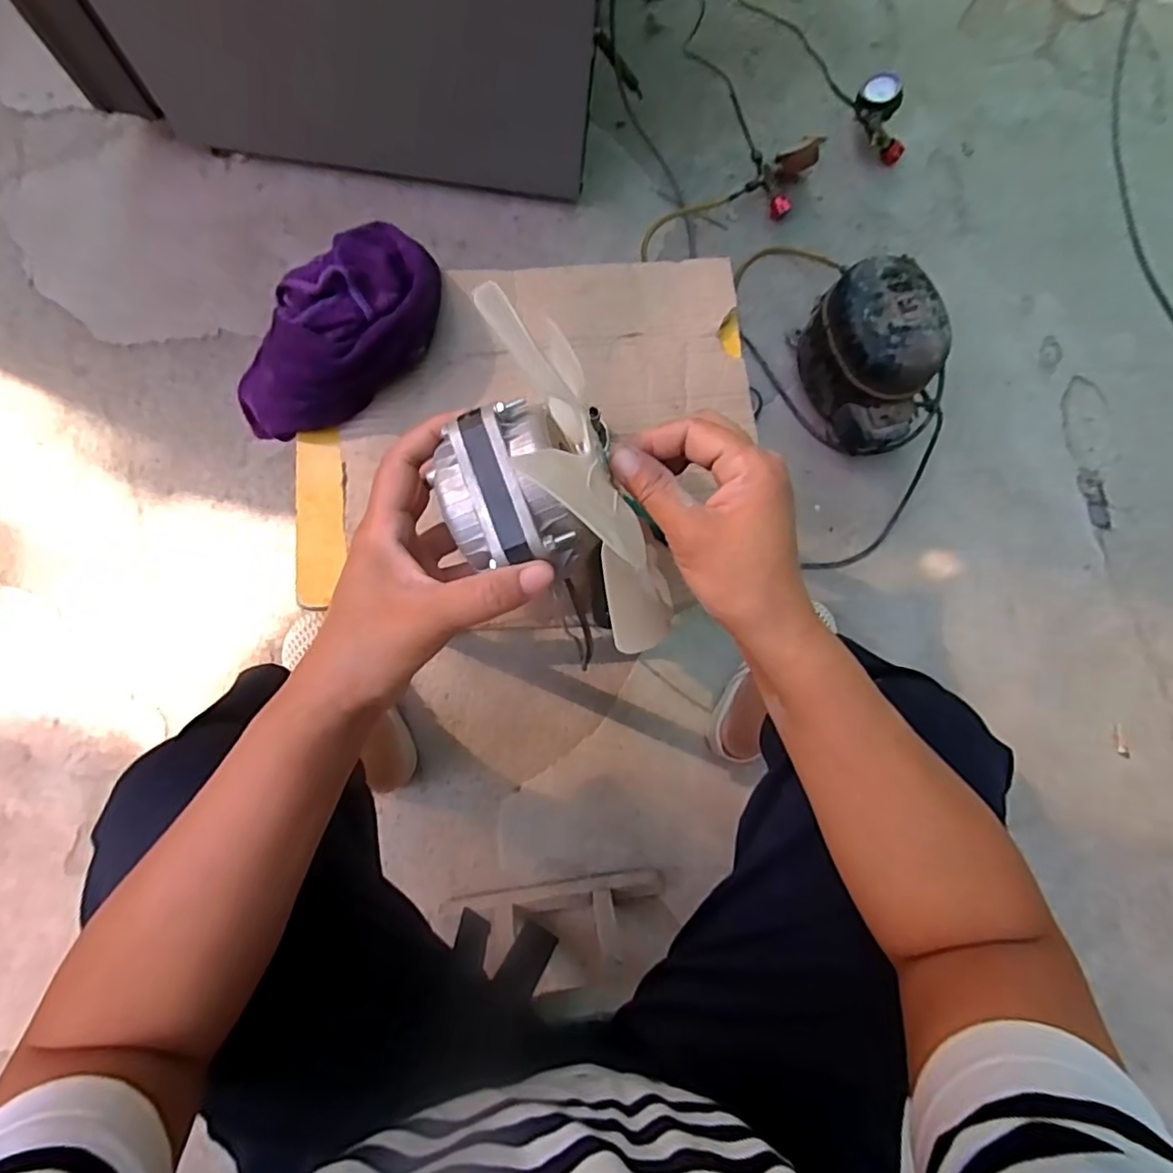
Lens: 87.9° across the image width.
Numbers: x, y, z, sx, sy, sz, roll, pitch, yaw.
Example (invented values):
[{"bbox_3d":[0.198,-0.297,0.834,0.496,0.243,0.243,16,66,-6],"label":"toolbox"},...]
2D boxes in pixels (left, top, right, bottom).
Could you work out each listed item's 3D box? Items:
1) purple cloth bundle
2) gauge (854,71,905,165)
[{"bbox_3d":[-0.173,-0.178,0.422,0.106,0.061,0.167,27,80,0],"label":"purple cloth bundle"},{"bbox_3d":[0.485,-0.768,1.000,0.072,0.043,0.134,-18,101,-4],"label":"gauge"}]

